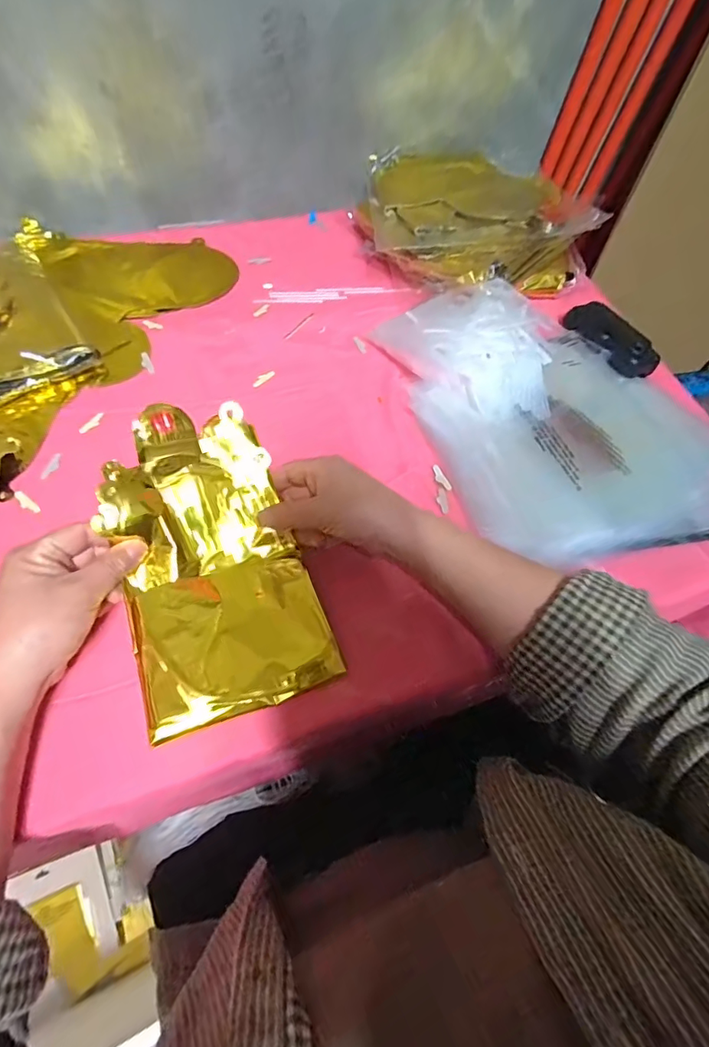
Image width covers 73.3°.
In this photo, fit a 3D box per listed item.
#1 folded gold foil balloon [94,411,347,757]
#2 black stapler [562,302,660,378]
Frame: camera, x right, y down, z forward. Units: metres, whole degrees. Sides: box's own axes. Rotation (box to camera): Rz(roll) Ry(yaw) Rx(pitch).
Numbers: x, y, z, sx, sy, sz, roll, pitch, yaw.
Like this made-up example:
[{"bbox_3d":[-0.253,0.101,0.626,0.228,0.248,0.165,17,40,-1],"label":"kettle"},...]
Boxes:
[{"bbox_3d":[-0.101,0.025,0.338,0.125,0.029,0.213,-16,80,-20],"label":"folded gold foil balloon"},{"bbox_3d":[0.279,-0.203,0.517,0.039,0.031,0.110,-23,68,-18],"label":"black stapler"}]

